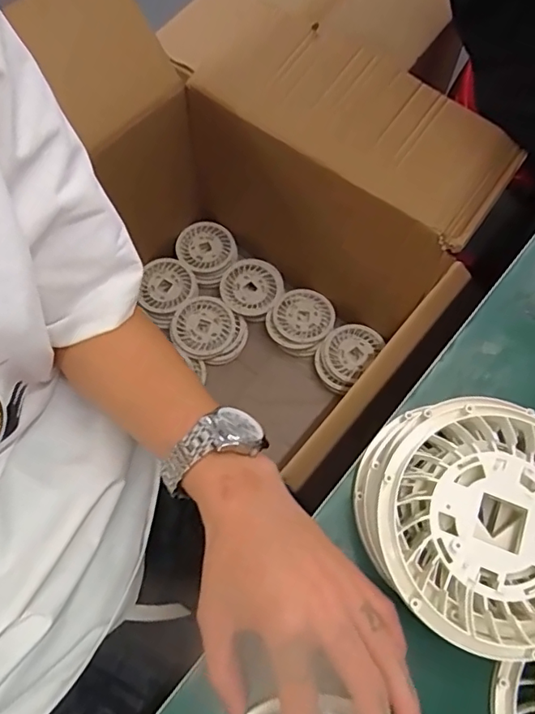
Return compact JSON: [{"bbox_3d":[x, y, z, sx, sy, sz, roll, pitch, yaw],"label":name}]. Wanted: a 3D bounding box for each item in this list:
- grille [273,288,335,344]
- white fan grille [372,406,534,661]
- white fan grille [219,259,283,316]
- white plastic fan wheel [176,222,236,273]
[{"bbox_3d":[0.077,-0.089,1.123,0.128,0.015,0.116,28,69,11],"label":"grille"},{"bbox_3d":[0.128,0.094,0.293,0.127,0.015,0.128,0,66,-1],"label":"white fan grille"},{"bbox_3d":[-0.037,-0.160,1.153,0.136,0.012,0.128,-10,67,-5],"label":"white fan grille"},{"bbox_3d":[-0.142,-0.253,1.192,0.135,0.027,0.122,-4,66,-2],"label":"white plastic fan wheel"}]

